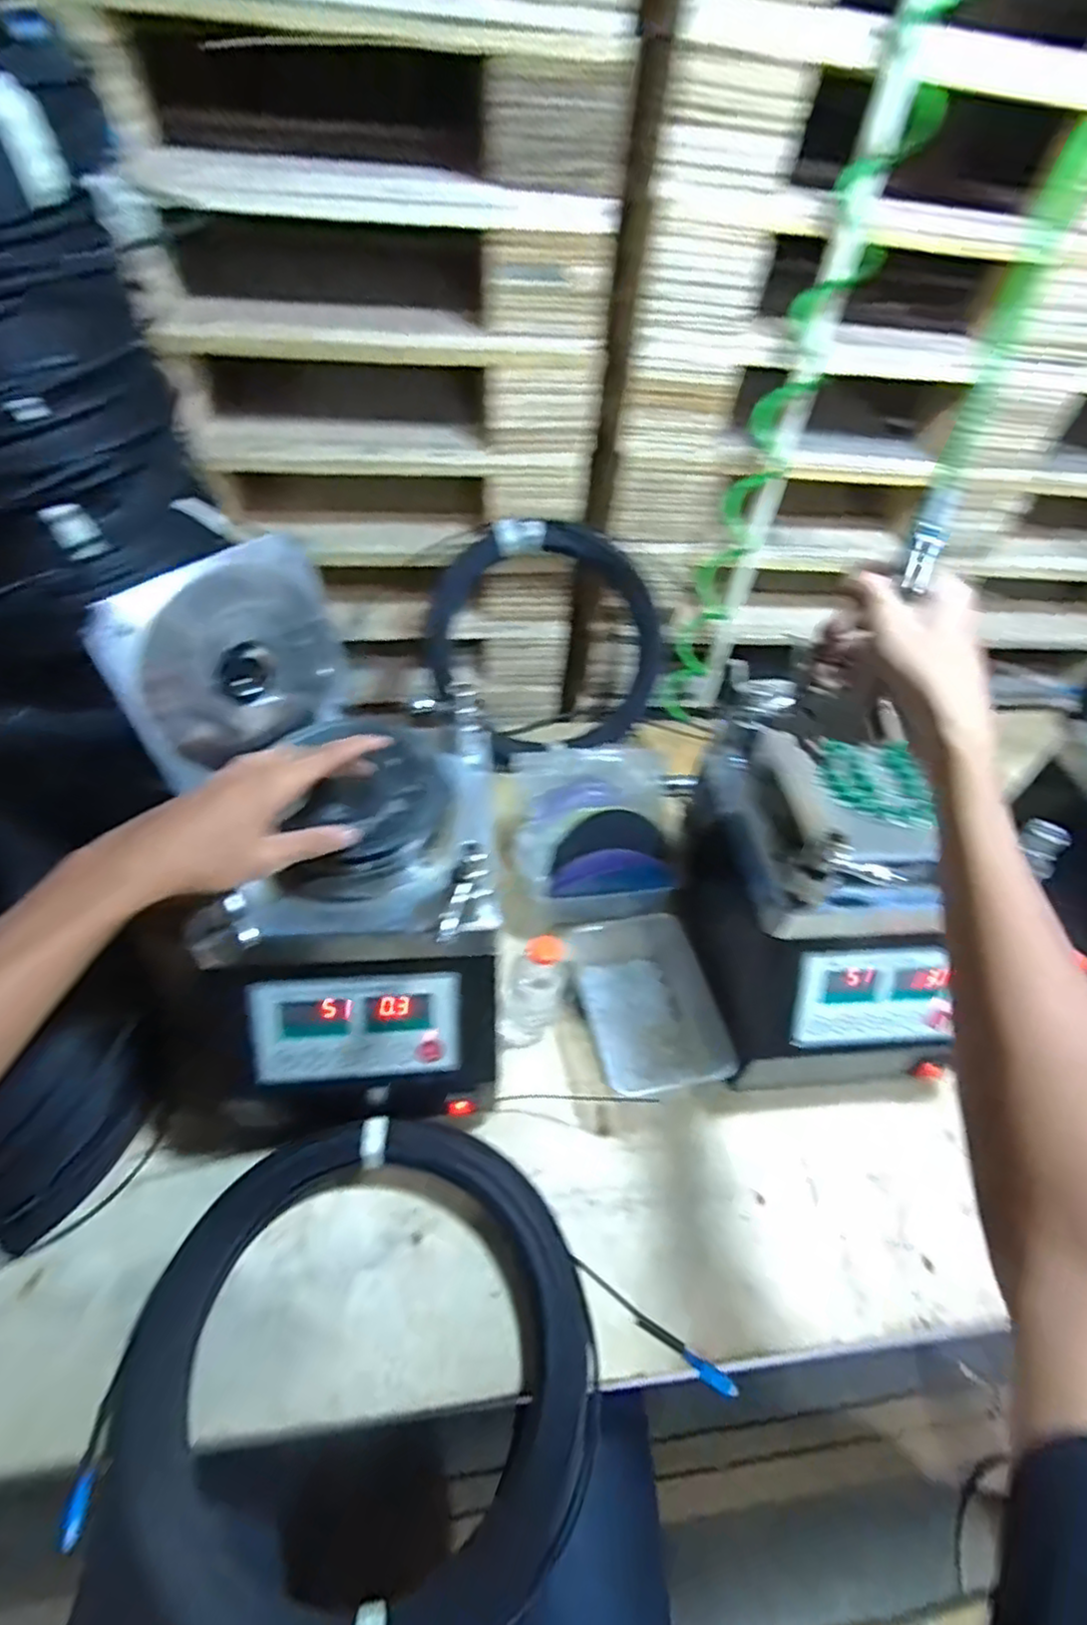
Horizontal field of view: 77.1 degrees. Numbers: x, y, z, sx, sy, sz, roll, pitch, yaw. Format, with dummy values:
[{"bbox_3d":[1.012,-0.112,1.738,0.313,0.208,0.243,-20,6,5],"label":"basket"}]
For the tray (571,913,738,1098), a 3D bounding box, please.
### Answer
[{"bbox_3d":[0.105,0.191,0.692,0.134,0.046,0.175,-13,52,-16],"label":"tray"}]

